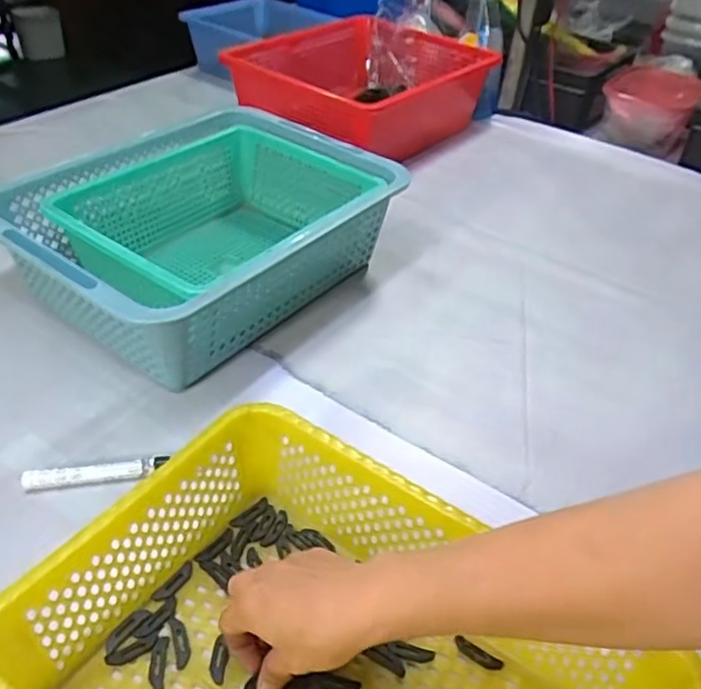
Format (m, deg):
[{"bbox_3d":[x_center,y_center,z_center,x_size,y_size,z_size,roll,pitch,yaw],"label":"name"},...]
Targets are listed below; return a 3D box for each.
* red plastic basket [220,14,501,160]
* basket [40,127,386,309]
[{"bbox_3d":[0.004,-0.406,1.056,0.310,0.126,0.370,33,47,28],"label":"red plastic basket"},{"bbox_3d":[-0.147,-0.129,0.738,0.235,0.106,0.298,30,46,26],"label":"basket"}]

